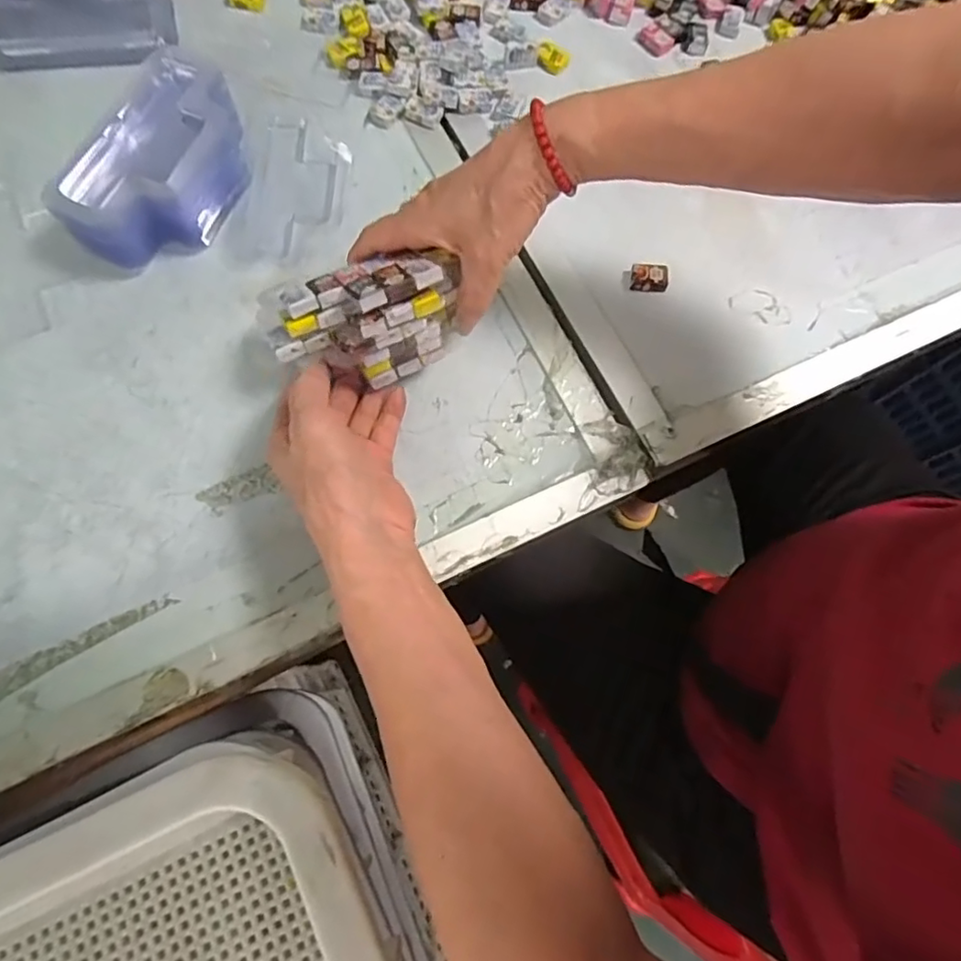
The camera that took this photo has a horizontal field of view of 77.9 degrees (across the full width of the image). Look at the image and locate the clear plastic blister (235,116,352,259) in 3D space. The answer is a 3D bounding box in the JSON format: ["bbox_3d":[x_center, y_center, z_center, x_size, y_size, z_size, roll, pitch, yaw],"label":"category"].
[{"bbox_3d":[-0.132,-0.212,0.427,0.068,0.007,0.123,4,73,-1],"label":"clear plastic blister"}]

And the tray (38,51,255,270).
[{"bbox_3d":[-0.207,-0.205,0.386,0.070,0.069,0.139,20,74,4],"label":"tray"}]

